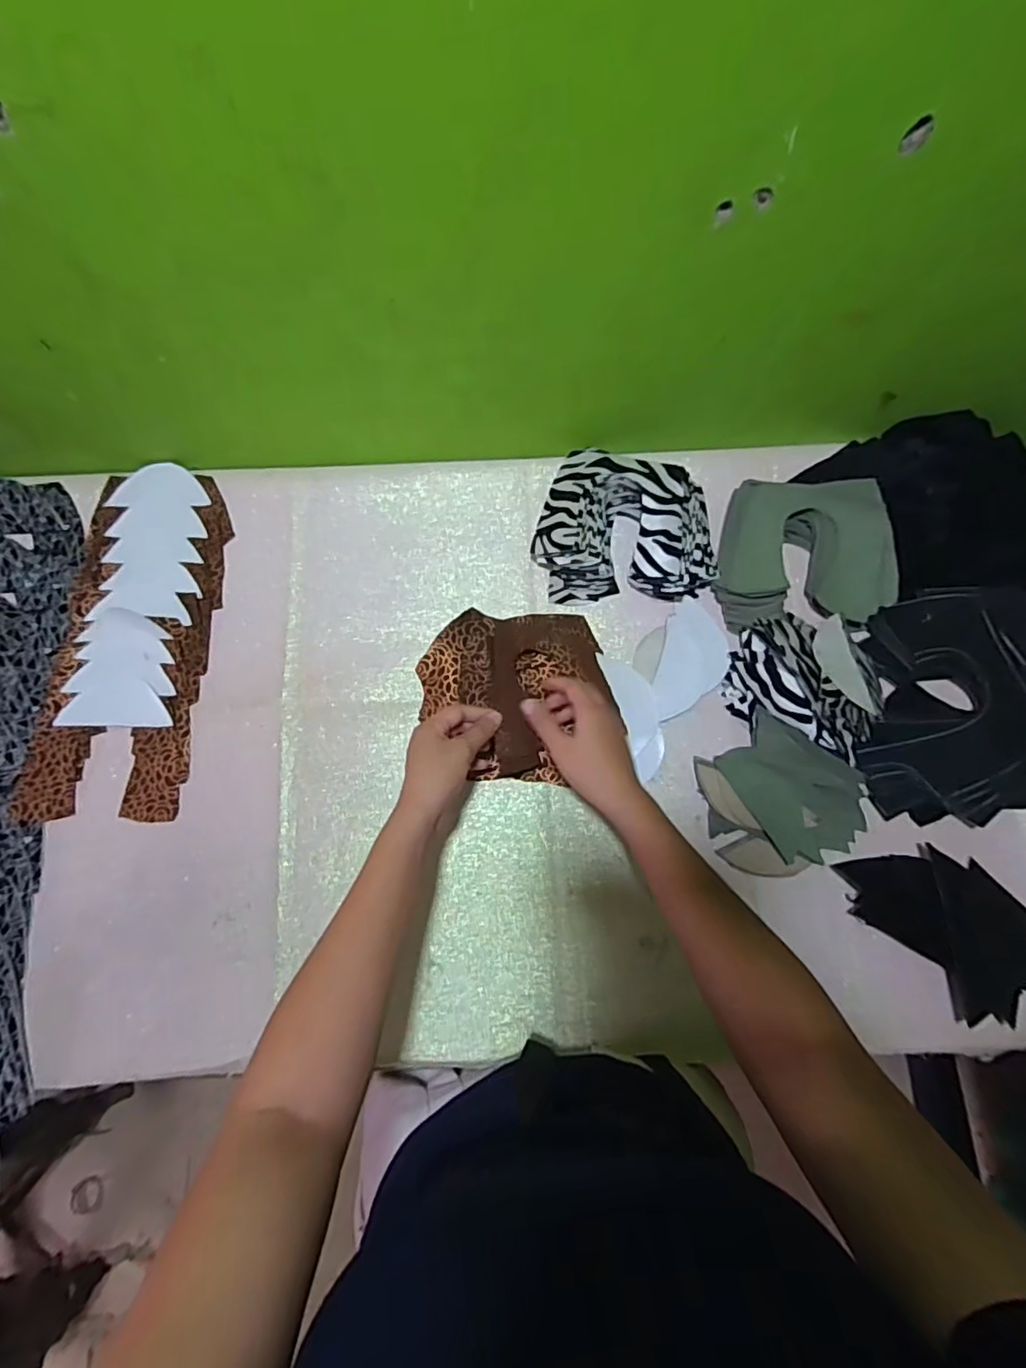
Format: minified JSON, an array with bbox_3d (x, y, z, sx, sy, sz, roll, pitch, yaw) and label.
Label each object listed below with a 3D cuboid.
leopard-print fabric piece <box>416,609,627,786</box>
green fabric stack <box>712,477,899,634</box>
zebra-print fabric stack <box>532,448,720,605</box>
[{"bbox_3d":[0.004,0.003,0.557,0.183,0.079,0.166,-1,77,-2],"label":"leopard-print fabric piece"},{"bbox_3d":[0.291,-0.136,0.602,0.163,0.049,0.152,-1,75,-1],"label":"green fabric stack"},{"bbox_3d":[0.116,-0.164,0.613,0.178,0.061,0.152,1,75,0],"label":"zebra-print fabric stack"}]

